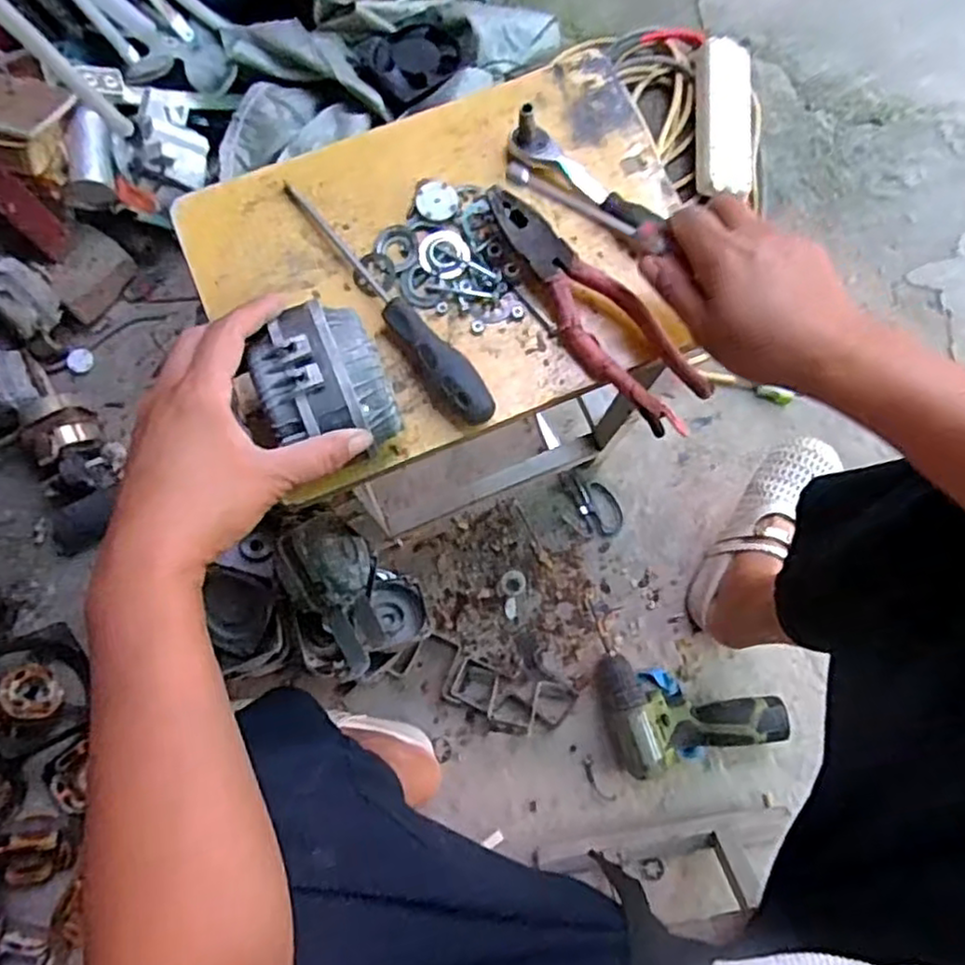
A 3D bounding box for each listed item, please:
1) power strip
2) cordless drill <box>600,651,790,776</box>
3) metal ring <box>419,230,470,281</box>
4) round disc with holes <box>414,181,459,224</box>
[{"bbox_3d":[0.343,-0.515,0.985,0.083,0.039,0.223,1,77,0],"label":"power strip"},{"bbox_3d":[0.241,0.253,0.823,0.198,0.051,0.141,-16,78,-4],"label":"cordless drill"},{"bbox_3d":[-0.026,-0.155,0.475,0.032,0.007,0.034,0,77,0],"label":"metal ring"},{"bbox_3d":[-0.031,-0.194,0.483,0.029,0.004,0.028,0,77,0],"label":"round disc with holes"}]

